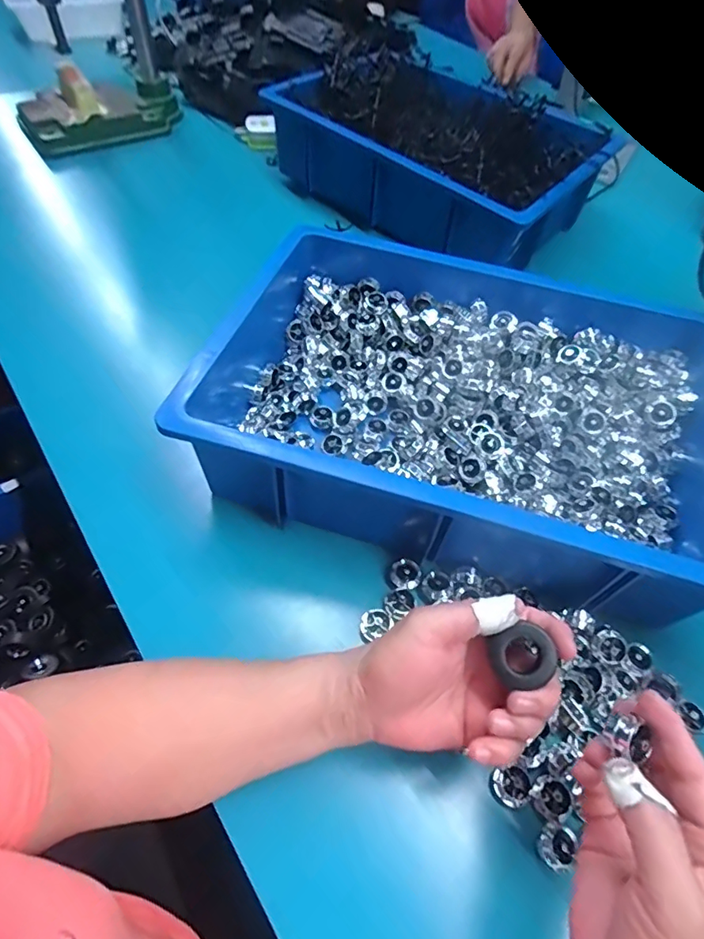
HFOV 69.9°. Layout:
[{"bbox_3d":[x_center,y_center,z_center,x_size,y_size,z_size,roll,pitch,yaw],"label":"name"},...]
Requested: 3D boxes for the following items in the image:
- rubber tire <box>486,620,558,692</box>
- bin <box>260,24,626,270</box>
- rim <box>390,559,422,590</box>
[{"bbox_3d":[0.098,0.107,0.292,0.032,0.013,0.030,-15,79,7],"label":"rubber tire"},{"bbox_3d":[0.127,-0.483,0.753,0.441,0.123,0.306,34,60,20],"label":"bin"},{"bbox_3d":[0.045,0.085,0.414,0.024,0.014,0.023,-2,85,23],"label":"rim"}]

